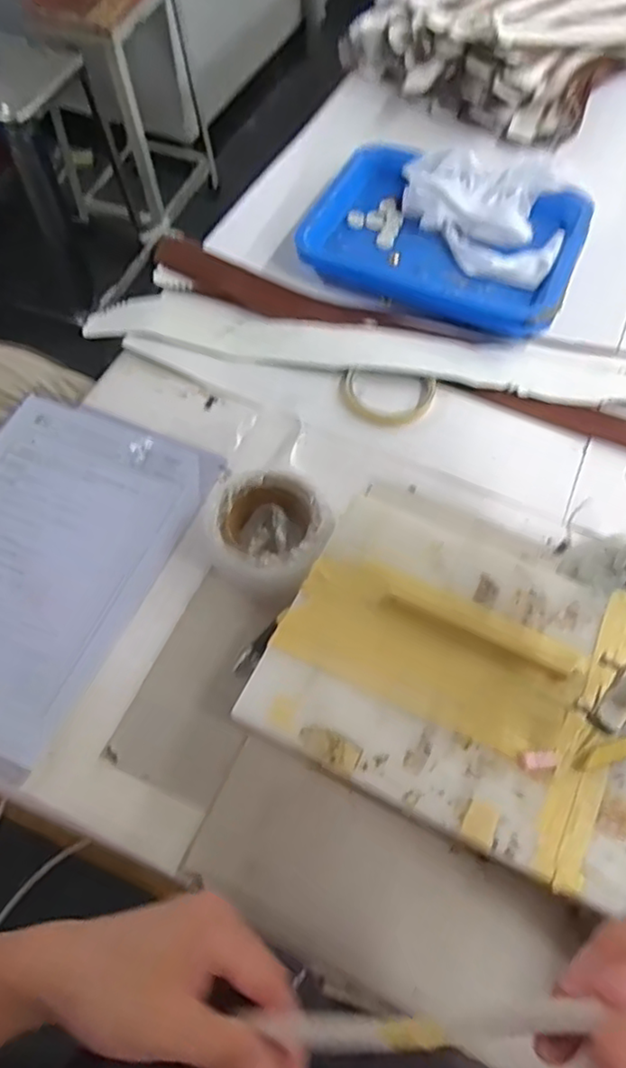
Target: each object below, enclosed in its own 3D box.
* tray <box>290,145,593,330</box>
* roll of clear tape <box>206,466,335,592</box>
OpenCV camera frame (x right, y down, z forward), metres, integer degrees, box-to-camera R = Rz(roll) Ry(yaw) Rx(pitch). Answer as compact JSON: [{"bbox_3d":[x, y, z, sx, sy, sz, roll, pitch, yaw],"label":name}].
[{"bbox_3d":[0.147,-0.333,0.726,0.288,0.041,0.217,21,63,11],"label":"tray"},{"bbox_3d":[-0.035,0.002,0.543,0.100,0.047,0.105,-34,67,-18],"label":"roll of clear tape"}]

